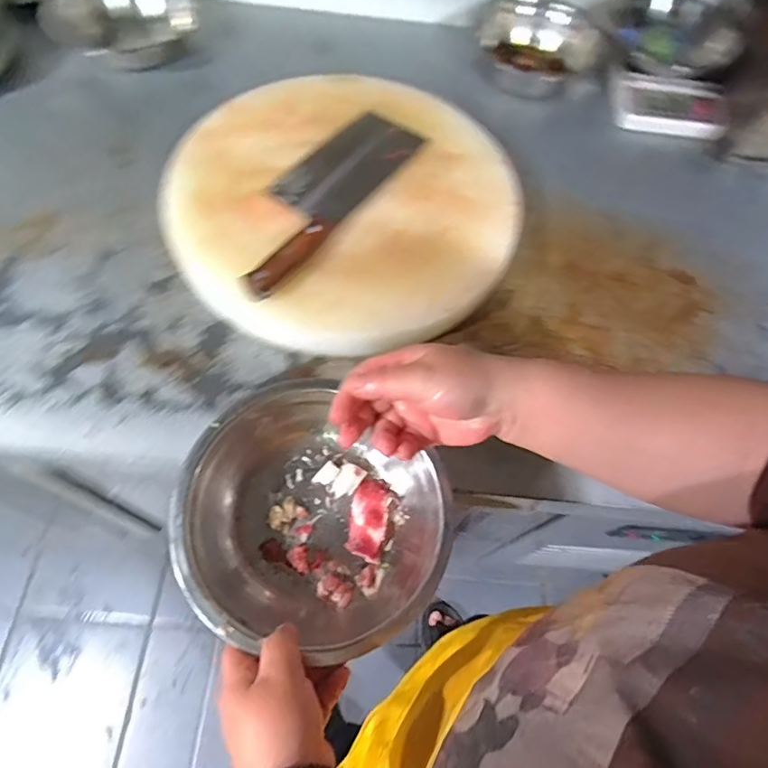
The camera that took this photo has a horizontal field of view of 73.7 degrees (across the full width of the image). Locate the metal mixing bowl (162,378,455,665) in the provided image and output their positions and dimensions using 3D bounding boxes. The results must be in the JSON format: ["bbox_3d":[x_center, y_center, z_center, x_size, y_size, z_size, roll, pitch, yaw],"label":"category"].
[{"bbox_3d":[-0.057,0.116,0.415,0.199,0.093,0.184,2,62,-3],"label":"metal mixing bowl"}]

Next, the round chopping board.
[{"bbox_3d":[-0.045,-0.223,0.630,0.398,0.062,0.393,2,62,-3],"label":"round chopping board"}]

